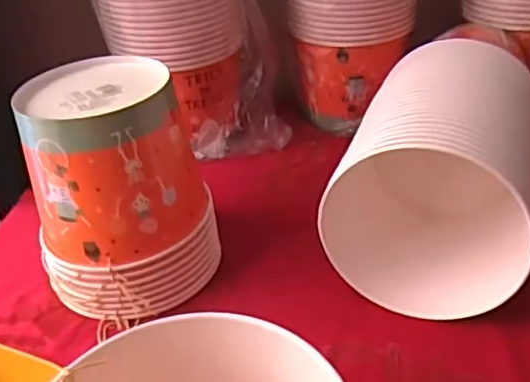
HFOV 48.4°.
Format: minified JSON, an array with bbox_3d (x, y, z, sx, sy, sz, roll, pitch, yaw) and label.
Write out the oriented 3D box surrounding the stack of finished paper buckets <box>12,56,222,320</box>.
[{"bbox_3d":[-0.129,-0.005,0.523,0.139,0.180,0.127,0,33,10],"label":"stack of finished paper buckets"}]

